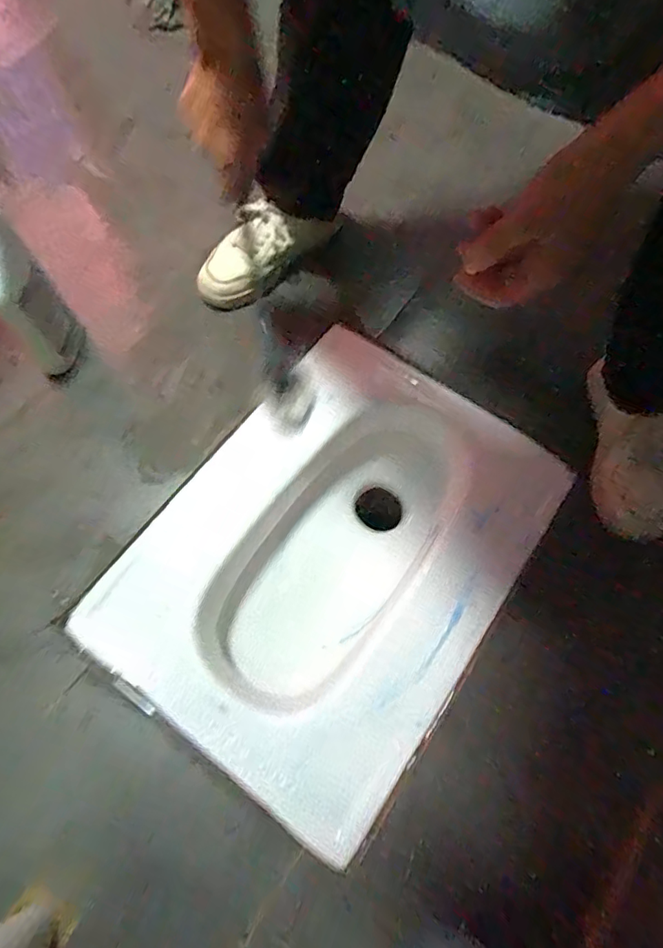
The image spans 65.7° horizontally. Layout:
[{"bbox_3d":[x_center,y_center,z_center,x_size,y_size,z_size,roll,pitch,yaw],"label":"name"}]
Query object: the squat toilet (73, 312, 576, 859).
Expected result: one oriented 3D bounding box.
[{"bbox_3d":[0.009,0.108,0.700,0.399,0.164,0.545,34,72,12],"label":"squat toilet"}]

